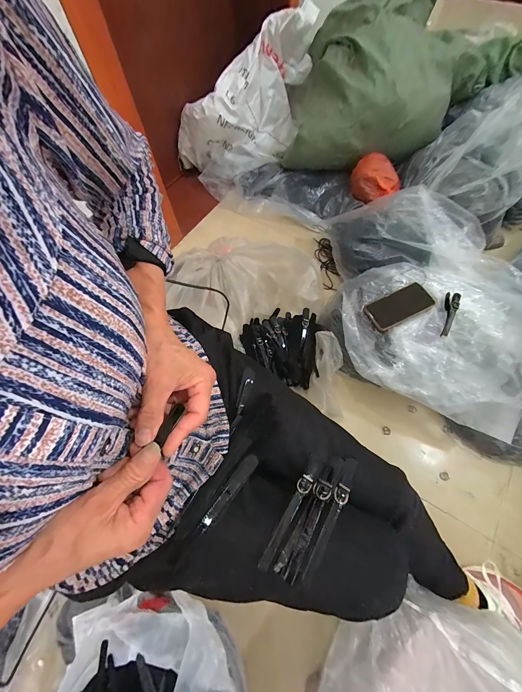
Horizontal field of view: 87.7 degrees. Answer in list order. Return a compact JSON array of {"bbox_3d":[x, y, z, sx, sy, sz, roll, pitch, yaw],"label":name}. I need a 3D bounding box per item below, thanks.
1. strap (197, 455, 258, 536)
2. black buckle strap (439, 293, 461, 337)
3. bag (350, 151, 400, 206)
[{"bbox_3d":[-0.040,0.178,0.332,0.017,0.004,0.102,37,61,12],"label":"strap"},{"bbox_3d":[0.478,-0.079,0.684,0.037,0.017,0.158,22,66,12],"label":"black buckle strap"},{"bbox_3d":[0.400,-0.584,0.967,0.151,0.098,0.156,-39,68,-16],"label":"bag"}]

